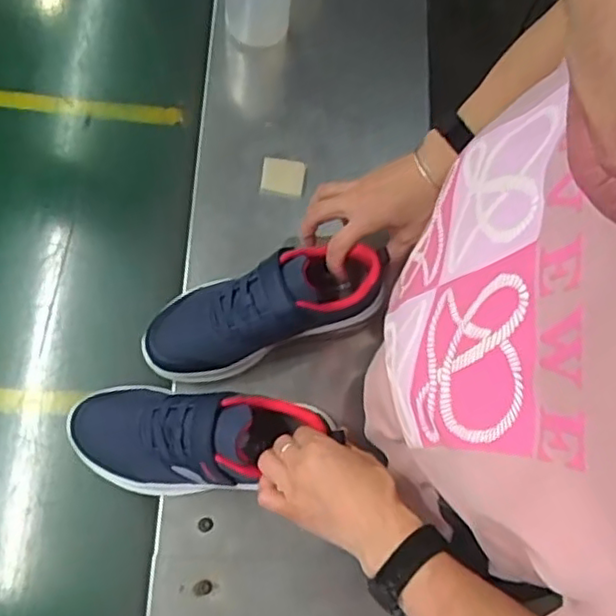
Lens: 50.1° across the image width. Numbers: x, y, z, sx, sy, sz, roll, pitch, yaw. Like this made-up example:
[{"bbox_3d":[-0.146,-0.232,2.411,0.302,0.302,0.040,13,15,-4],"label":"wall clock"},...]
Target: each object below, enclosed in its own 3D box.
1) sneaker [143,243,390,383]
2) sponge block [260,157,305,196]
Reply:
[{"bbox_3d":[-0.043,-0.003,0.644,0.236,0.092,0.086,-20,74,-3],"label":"sneaker"},{"bbox_3d":[-0.028,-0.149,0.744,0.047,0.012,0.045,7,72,-4],"label":"sponge block"}]

